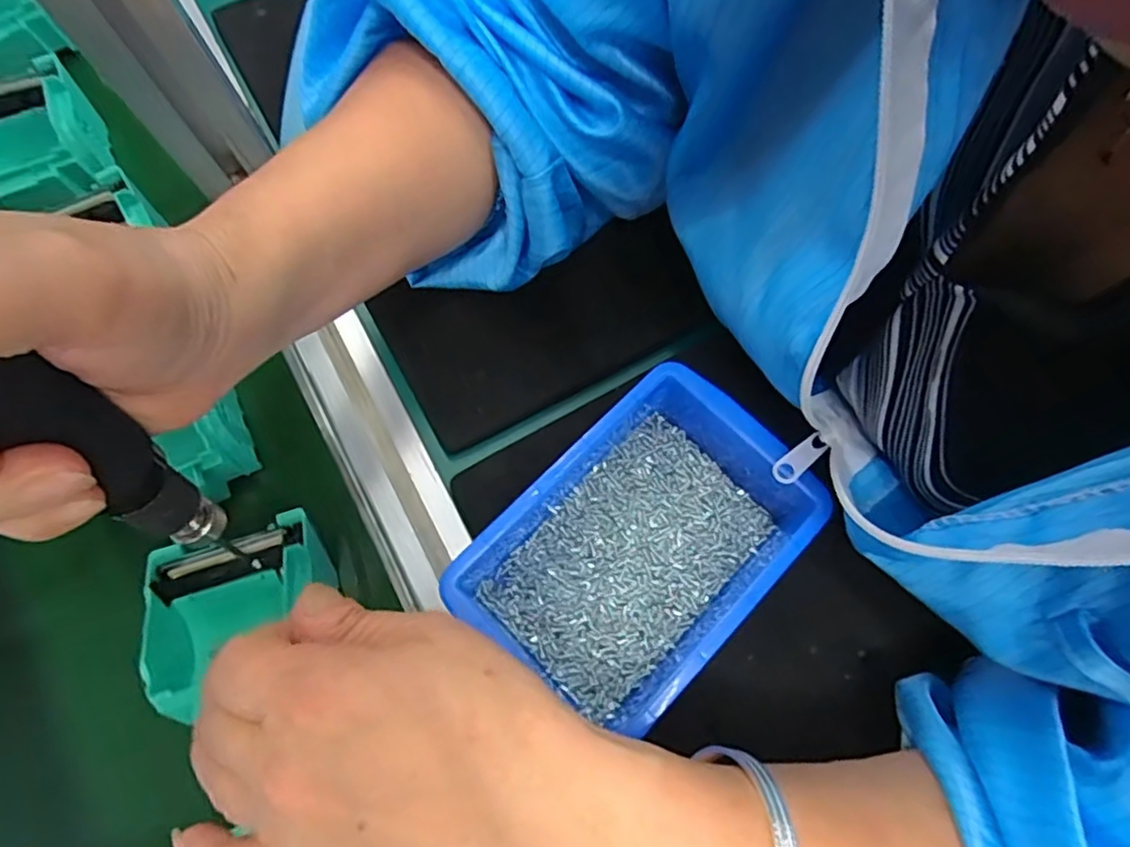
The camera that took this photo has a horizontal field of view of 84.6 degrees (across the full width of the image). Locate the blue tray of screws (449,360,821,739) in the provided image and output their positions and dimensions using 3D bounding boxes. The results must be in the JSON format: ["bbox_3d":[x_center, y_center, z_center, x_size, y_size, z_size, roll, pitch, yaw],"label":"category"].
[{"bbox_3d":[0.034,0.054,0.281,0.096,0.062,0.142,43,79,12],"label":"blue tray of screws"}]

